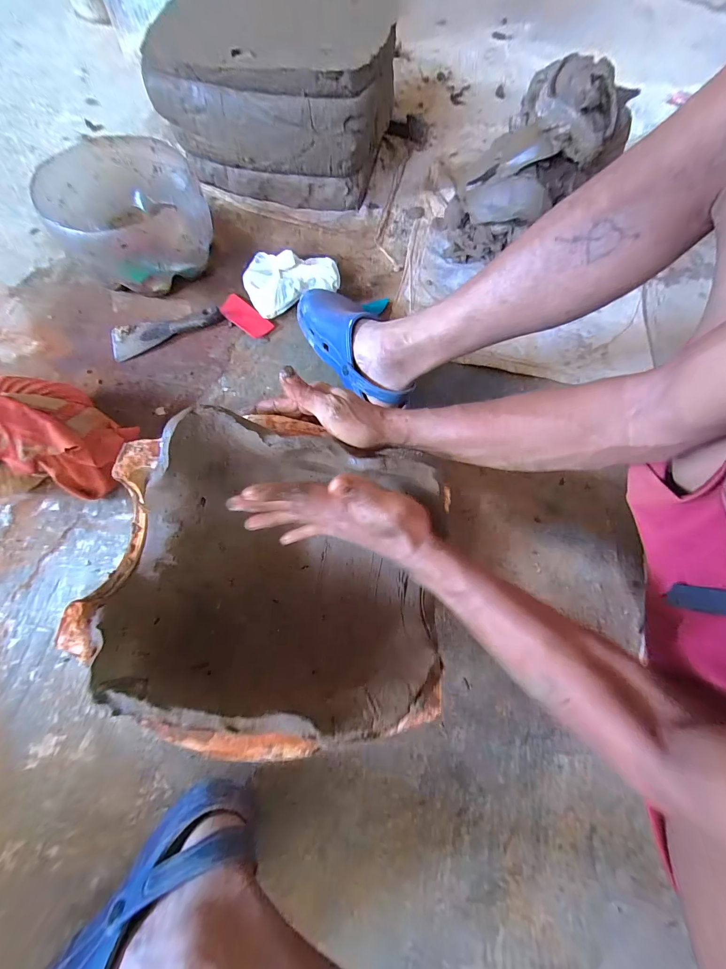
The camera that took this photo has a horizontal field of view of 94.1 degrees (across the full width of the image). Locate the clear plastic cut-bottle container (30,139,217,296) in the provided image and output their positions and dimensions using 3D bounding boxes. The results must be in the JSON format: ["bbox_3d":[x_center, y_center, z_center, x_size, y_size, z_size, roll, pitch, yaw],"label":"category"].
[{"bbox_3d":[-0.396,-0.464,0.598,0.243,0.125,0.250,-32,74,-12],"label":"clear plastic cut-bottle container"}]

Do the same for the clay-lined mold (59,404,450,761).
[{"bbox_3d":[-0.090,0.088,0.355,0.327,0.147,0.296,0,70,-2],"label":"clay-lined mold"}]

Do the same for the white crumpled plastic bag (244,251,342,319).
[{"bbox_3d":[-0.128,-0.365,0.603,0.162,0.060,0.099,-17,71,-8],"label":"white crumpled plastic bag"}]

